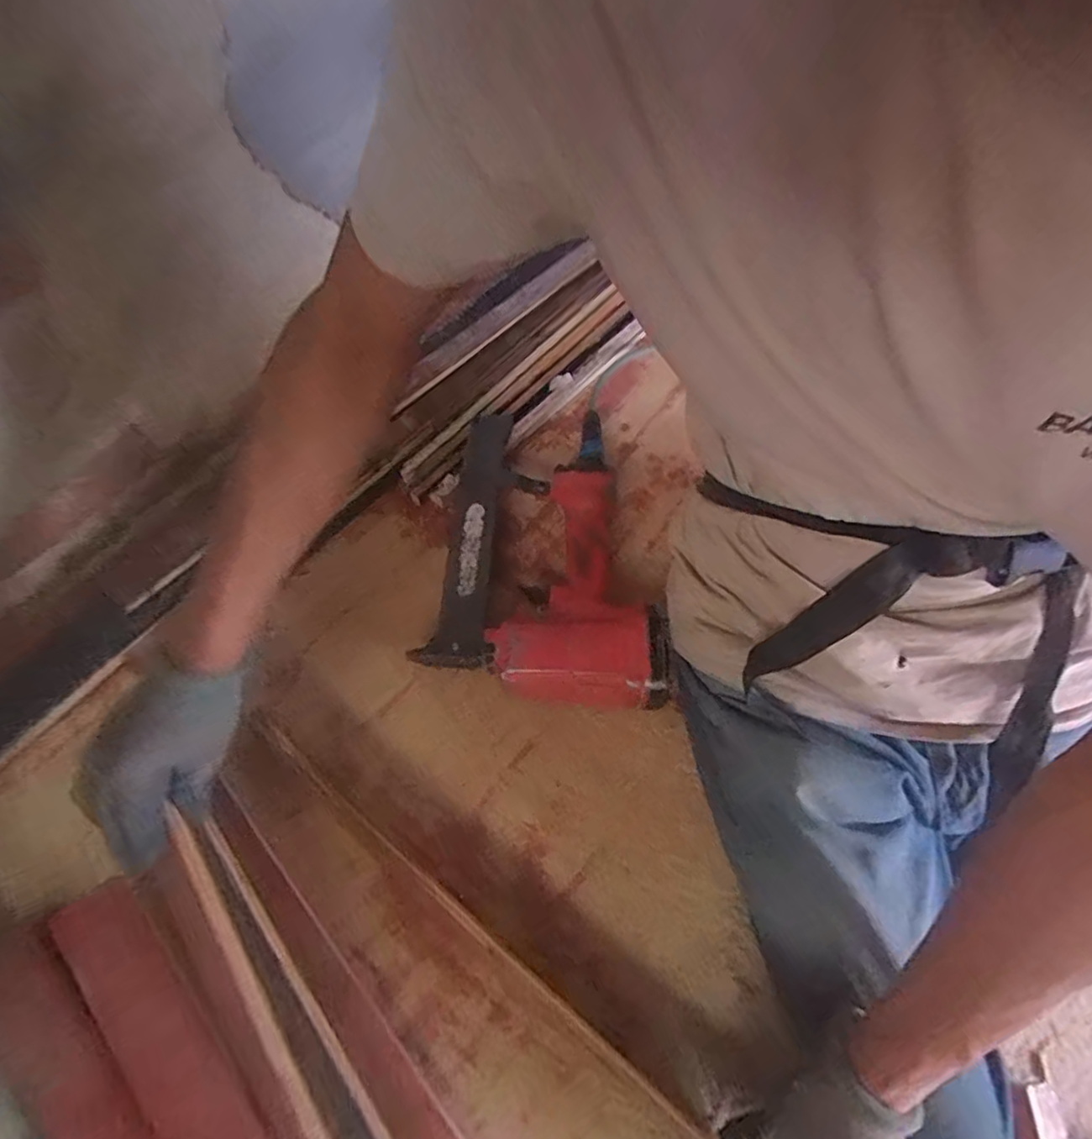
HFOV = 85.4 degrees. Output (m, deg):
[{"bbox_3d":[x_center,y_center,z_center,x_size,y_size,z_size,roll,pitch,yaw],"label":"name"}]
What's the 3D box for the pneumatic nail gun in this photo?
[{"bbox_3d":[0.008,-0.037,0.616,0.226,0.081,0.357,5,62,4],"label":"pneumatic nail gun"}]

